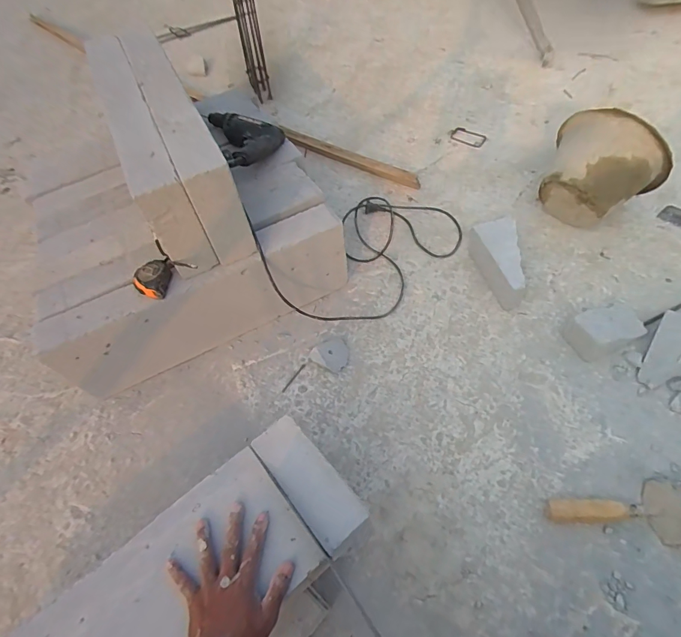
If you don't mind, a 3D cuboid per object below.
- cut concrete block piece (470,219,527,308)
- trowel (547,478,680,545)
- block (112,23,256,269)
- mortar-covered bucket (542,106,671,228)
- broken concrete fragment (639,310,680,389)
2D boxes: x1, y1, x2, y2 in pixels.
[{"bbox_3d":[0.353,-0.127,0.922,0.089,0.088,0.200,-3,56,2],"label":"cut concrete block piece"},{"bbox_3d":[0.465,0.295,0.626,0.270,0.070,0.092,-5,56,1],"label":"trowel"},{"bbox_3d":[-0.312,-0.355,0.813,0.075,0.197,0.533,-25,57,-11],"label":"block"},{"bbox_3d":[0.594,-0.329,0.945,0.234,0.237,0.181,28,63,22],"label":"mortar-covered bucket"},{"bbox_3d":[0.641,0.065,0.788,0.077,0.016,0.163,27,78,25],"label":"broken concrete fragment"}]

